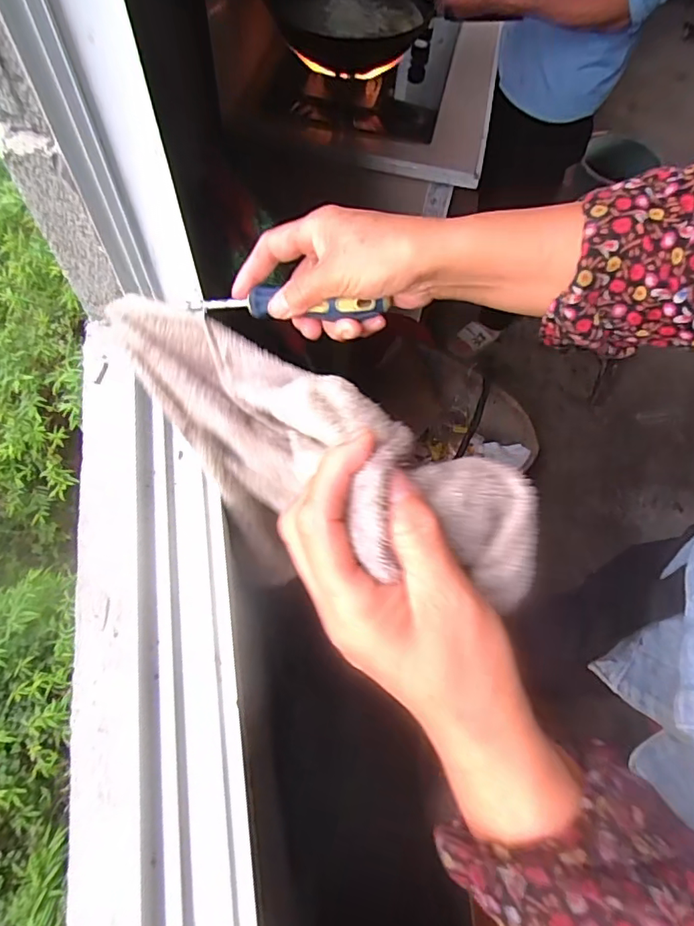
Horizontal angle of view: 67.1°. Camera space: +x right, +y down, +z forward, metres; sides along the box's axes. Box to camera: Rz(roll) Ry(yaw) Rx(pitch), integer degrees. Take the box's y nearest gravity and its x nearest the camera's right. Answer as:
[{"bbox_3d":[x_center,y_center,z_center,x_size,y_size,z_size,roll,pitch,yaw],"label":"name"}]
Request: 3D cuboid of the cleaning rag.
[{"bbox_3d":[-0.037,-0.032,0.310,0.315,0.084,0.088,32,65,35],"label":"cleaning rag"}]

